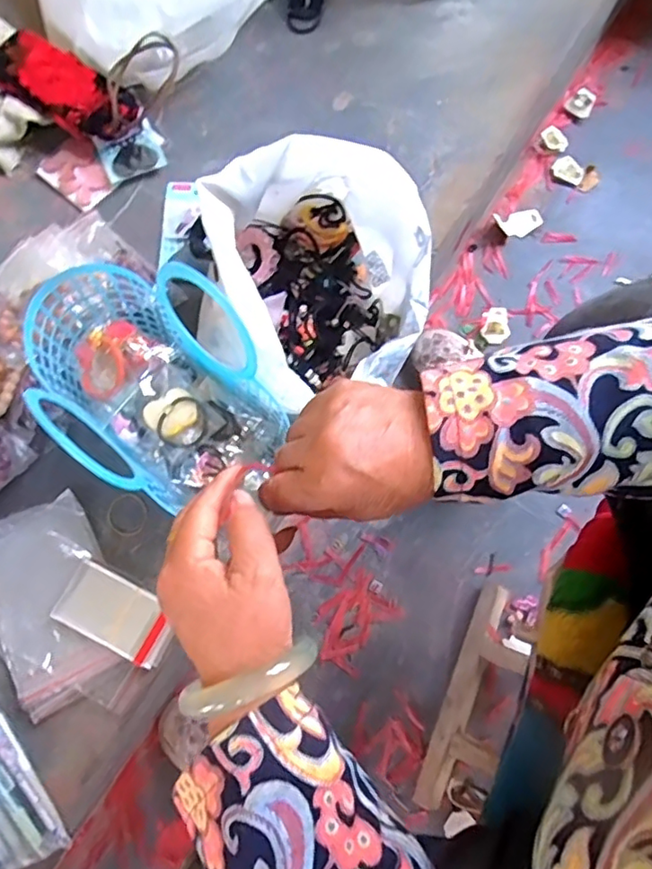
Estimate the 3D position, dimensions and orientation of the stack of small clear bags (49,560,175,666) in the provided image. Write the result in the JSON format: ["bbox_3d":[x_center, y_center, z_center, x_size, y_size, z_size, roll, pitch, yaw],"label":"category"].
[{"bbox_3d":[-0.218,0.185,0.588,0.113,0.006,0.065,27,78,6],"label":"stack of small clear bags"}]

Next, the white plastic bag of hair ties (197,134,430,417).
[{"bbox_3d":[-0.016,-0.155,0.596,0.225,0.173,0.242,-37,79,-8],"label":"white plastic bag of hair ties"}]

